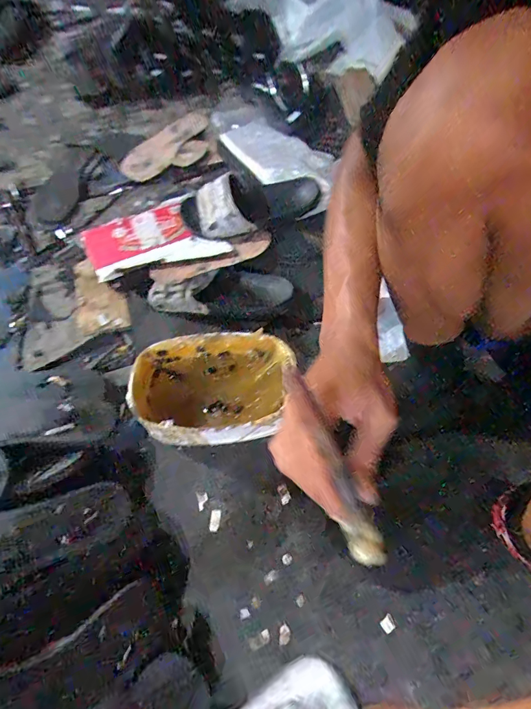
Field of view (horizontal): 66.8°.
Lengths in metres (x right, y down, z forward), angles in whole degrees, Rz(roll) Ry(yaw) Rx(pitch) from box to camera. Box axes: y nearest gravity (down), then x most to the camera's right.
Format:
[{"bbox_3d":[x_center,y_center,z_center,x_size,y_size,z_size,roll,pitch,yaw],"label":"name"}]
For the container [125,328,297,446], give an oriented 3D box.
[{"bbox_3d":[-0.065,0.050,0.529,0.198,0.091,0.130,-7,61,-2],"label":"container"}]

